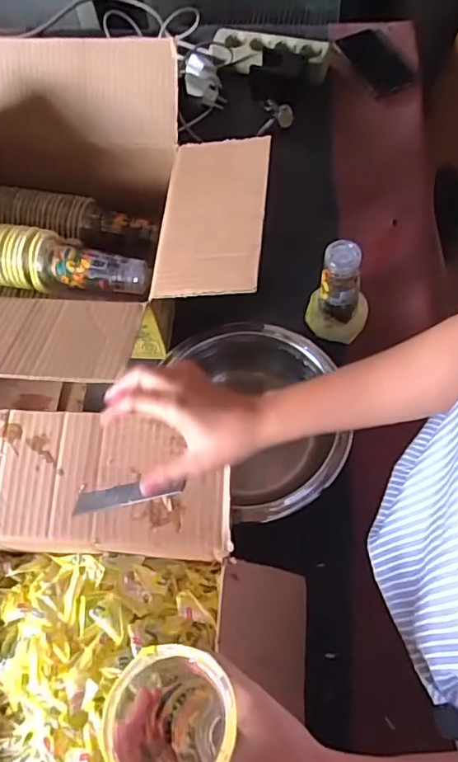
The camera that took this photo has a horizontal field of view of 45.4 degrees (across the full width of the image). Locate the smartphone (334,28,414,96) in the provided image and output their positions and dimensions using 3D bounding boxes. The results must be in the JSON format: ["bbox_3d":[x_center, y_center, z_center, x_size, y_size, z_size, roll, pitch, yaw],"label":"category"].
[{"bbox_3d":[0.244,-0.537,0.916,0.087,0.010,0.161,-21,64,-7],"label":"smartphone"}]

